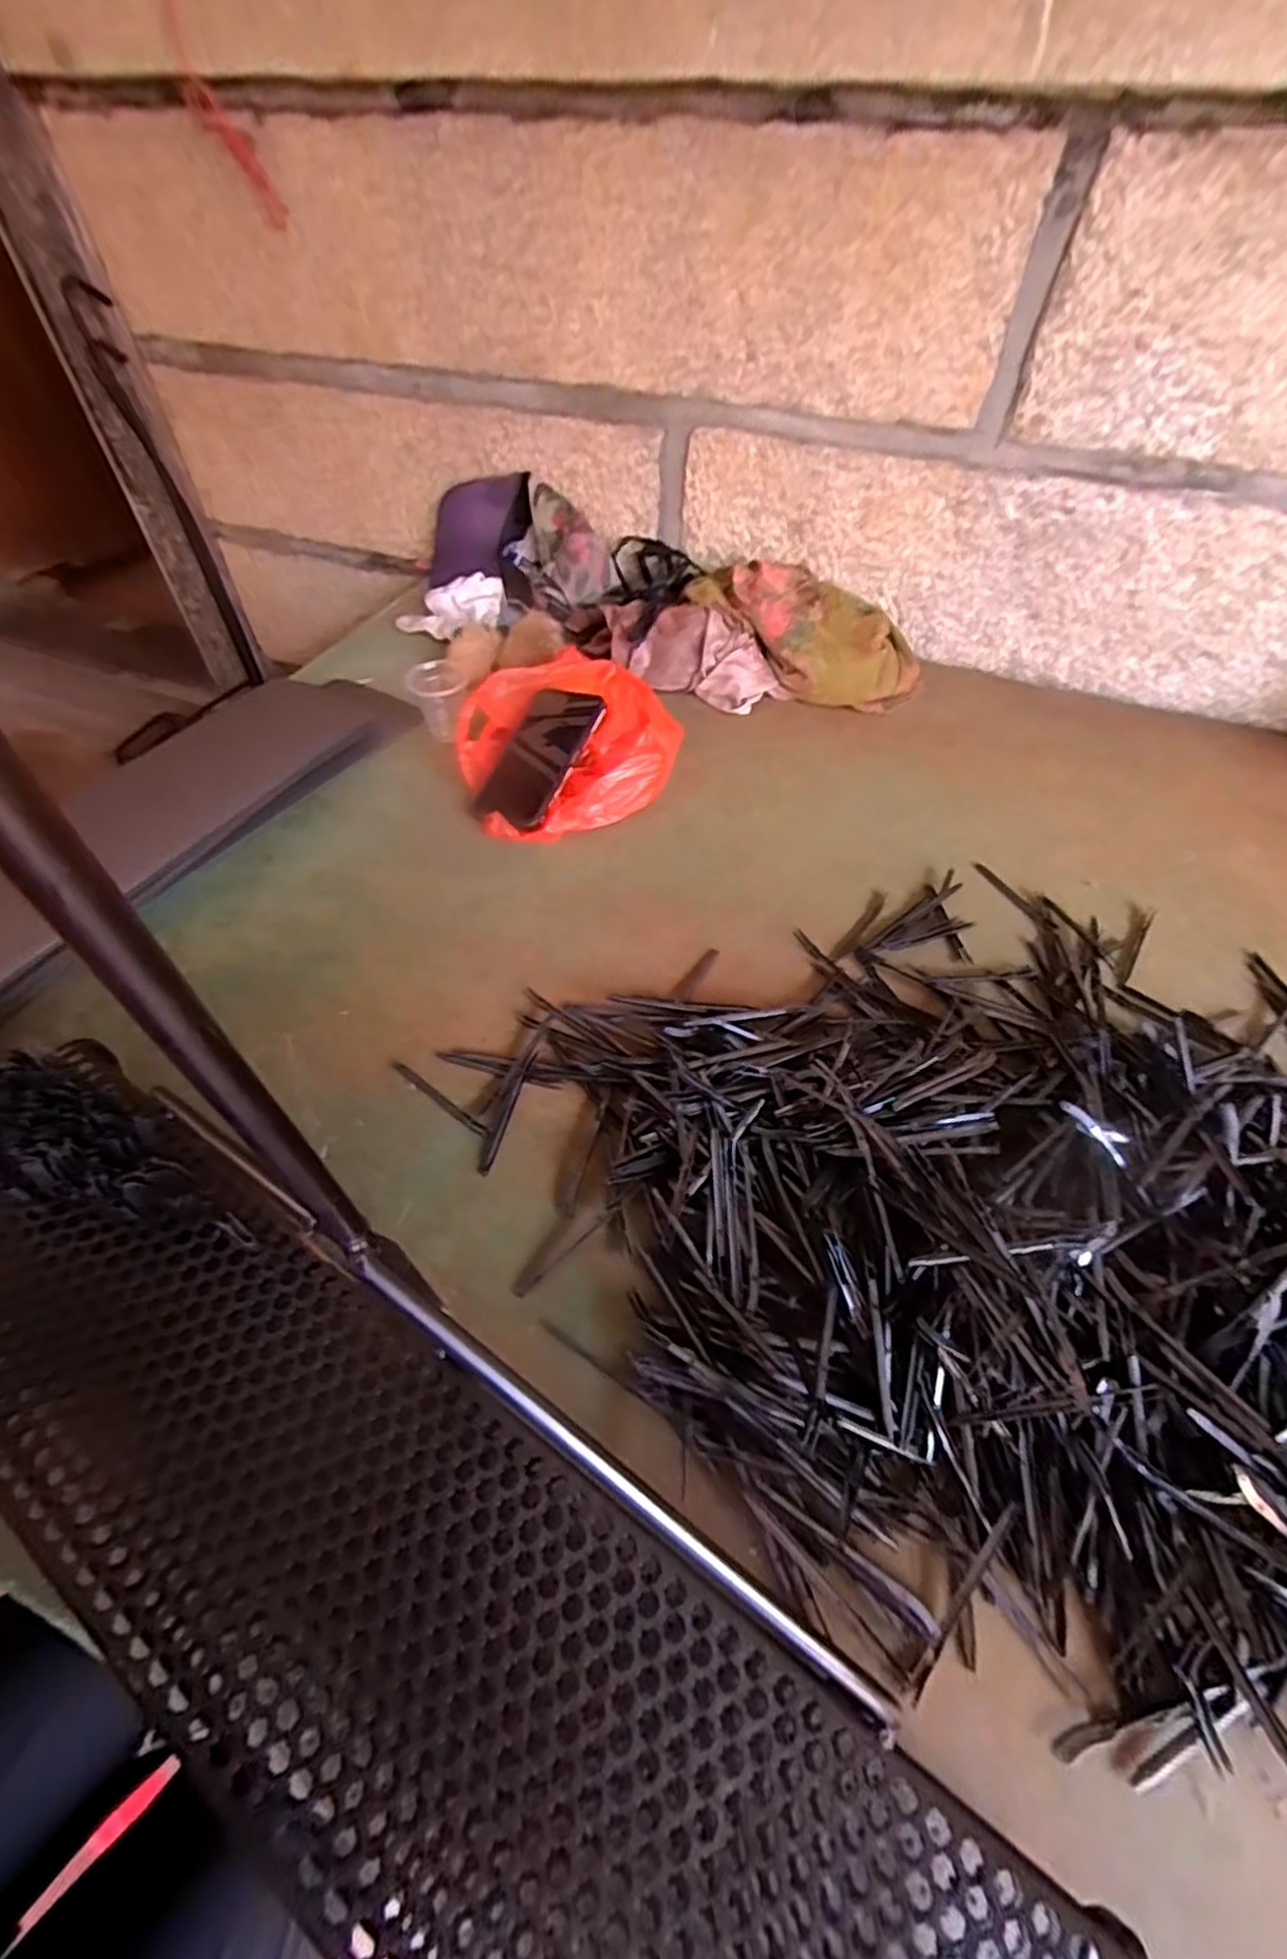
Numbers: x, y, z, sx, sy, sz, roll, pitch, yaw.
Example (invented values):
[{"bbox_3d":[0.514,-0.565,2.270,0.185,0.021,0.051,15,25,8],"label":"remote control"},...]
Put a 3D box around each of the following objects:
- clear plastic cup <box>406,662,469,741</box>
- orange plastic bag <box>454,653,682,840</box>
[{"bbox_3d":[-0.216,-0.298,0.762,0.057,0.059,0.060,-9,51,-8],"label":"clear plastic cup"},{"bbox_3d":[-0.086,-0.237,0.714,0.198,0.070,0.206,-21,54,-17],"label":"orange plastic bag"}]

